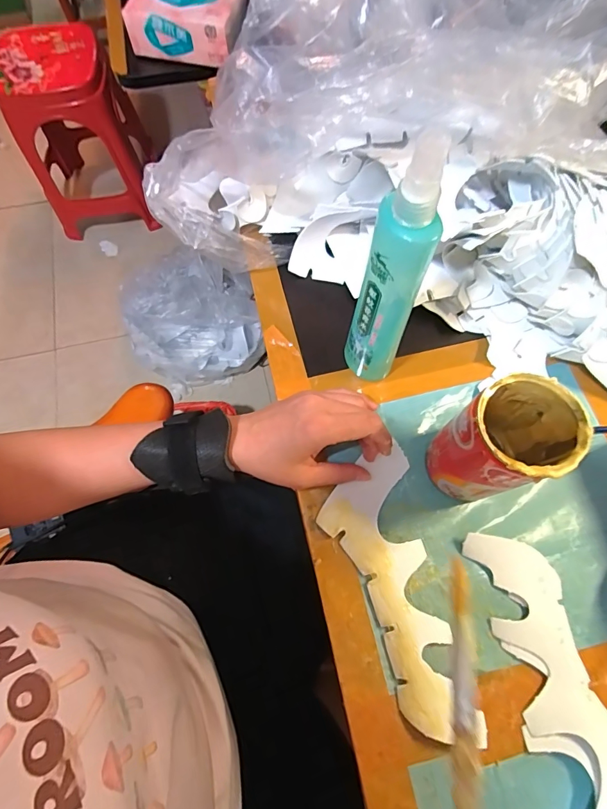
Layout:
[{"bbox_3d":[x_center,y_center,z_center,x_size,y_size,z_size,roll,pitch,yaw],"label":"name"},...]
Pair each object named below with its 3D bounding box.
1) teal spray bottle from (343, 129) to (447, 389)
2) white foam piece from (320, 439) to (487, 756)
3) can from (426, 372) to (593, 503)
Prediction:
[{"bbox_3d":[0.059,-0.074,0.286,0.036,0.220,0.030,-21,71,-7],"label":"teal spray bottle"},{"bbox_3d":[0.070,0.139,0.318,0.079,0.015,0.196,-14,68,-5],"label":"white foam piece"},{"bbox_3d":[0.138,0.031,0.299,0.067,0.121,0.061,0,70,0],"label":"can"}]

